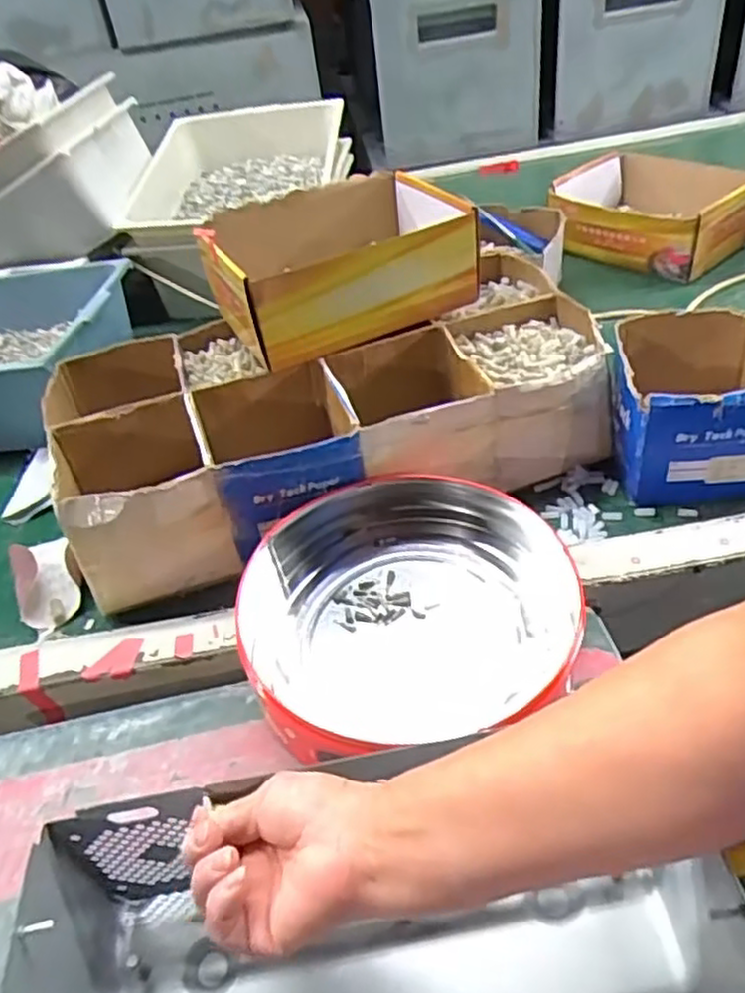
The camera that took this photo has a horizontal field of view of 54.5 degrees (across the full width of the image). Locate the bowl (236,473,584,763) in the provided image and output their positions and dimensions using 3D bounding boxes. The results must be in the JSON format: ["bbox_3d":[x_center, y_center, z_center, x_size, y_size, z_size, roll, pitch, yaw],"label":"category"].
[{"bbox_3d":[0.019,0.065,0.574,0.249,0.067,0.226,-16,41,-8],"label":"bowl"}]

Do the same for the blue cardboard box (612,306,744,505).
[{"bbox_3d":[0.293,-0.079,0.652,0.144,0.114,0.136,-1,41,10],"label":"blue cardboard box"}]

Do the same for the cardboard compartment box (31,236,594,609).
[{"bbox_3d":[-0.040,-0.090,0.714,0.501,0.117,0.266,-17,41,-8],"label":"cardboard compartment box"}]

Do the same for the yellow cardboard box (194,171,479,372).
[{"bbox_3d":[-0.032,-0.232,0.733,0.248,0.103,0.182,-21,42,-13],"label":"yellow cardboard box"}]

